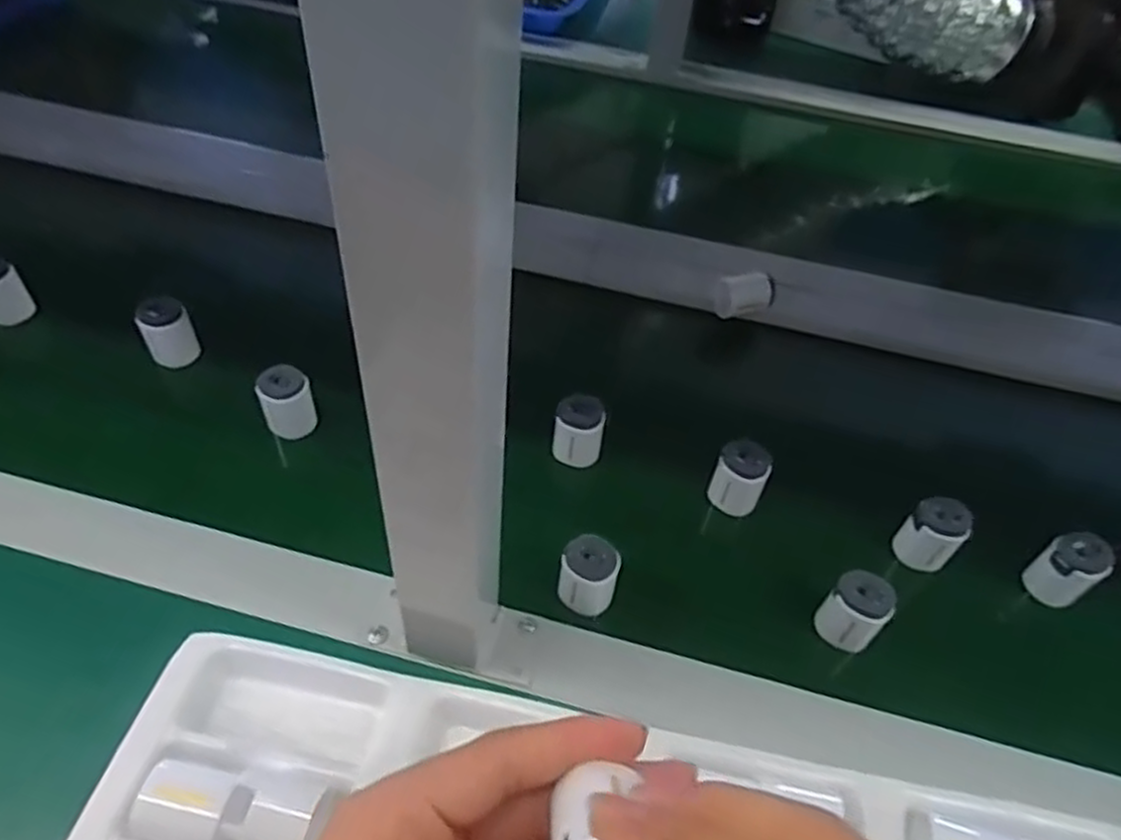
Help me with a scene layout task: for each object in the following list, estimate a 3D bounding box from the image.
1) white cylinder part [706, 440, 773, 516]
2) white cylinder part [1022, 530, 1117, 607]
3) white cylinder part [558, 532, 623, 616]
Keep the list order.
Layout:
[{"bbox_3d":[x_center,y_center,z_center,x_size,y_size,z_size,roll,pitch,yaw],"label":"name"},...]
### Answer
[{"bbox_3d":[0.112,0.036,0.462,0.031,0.041,0.026,25,49,17],"label":"white cylinder part"},{"bbox_3d":[0.297,0.088,0.436,0.028,0.046,0.029,3,47,-3],"label":"white cylinder part"},{"bbox_3d":[0.016,0.087,0.409,0.031,0.043,0.024,14,47,7],"label":"white cylinder part"}]

